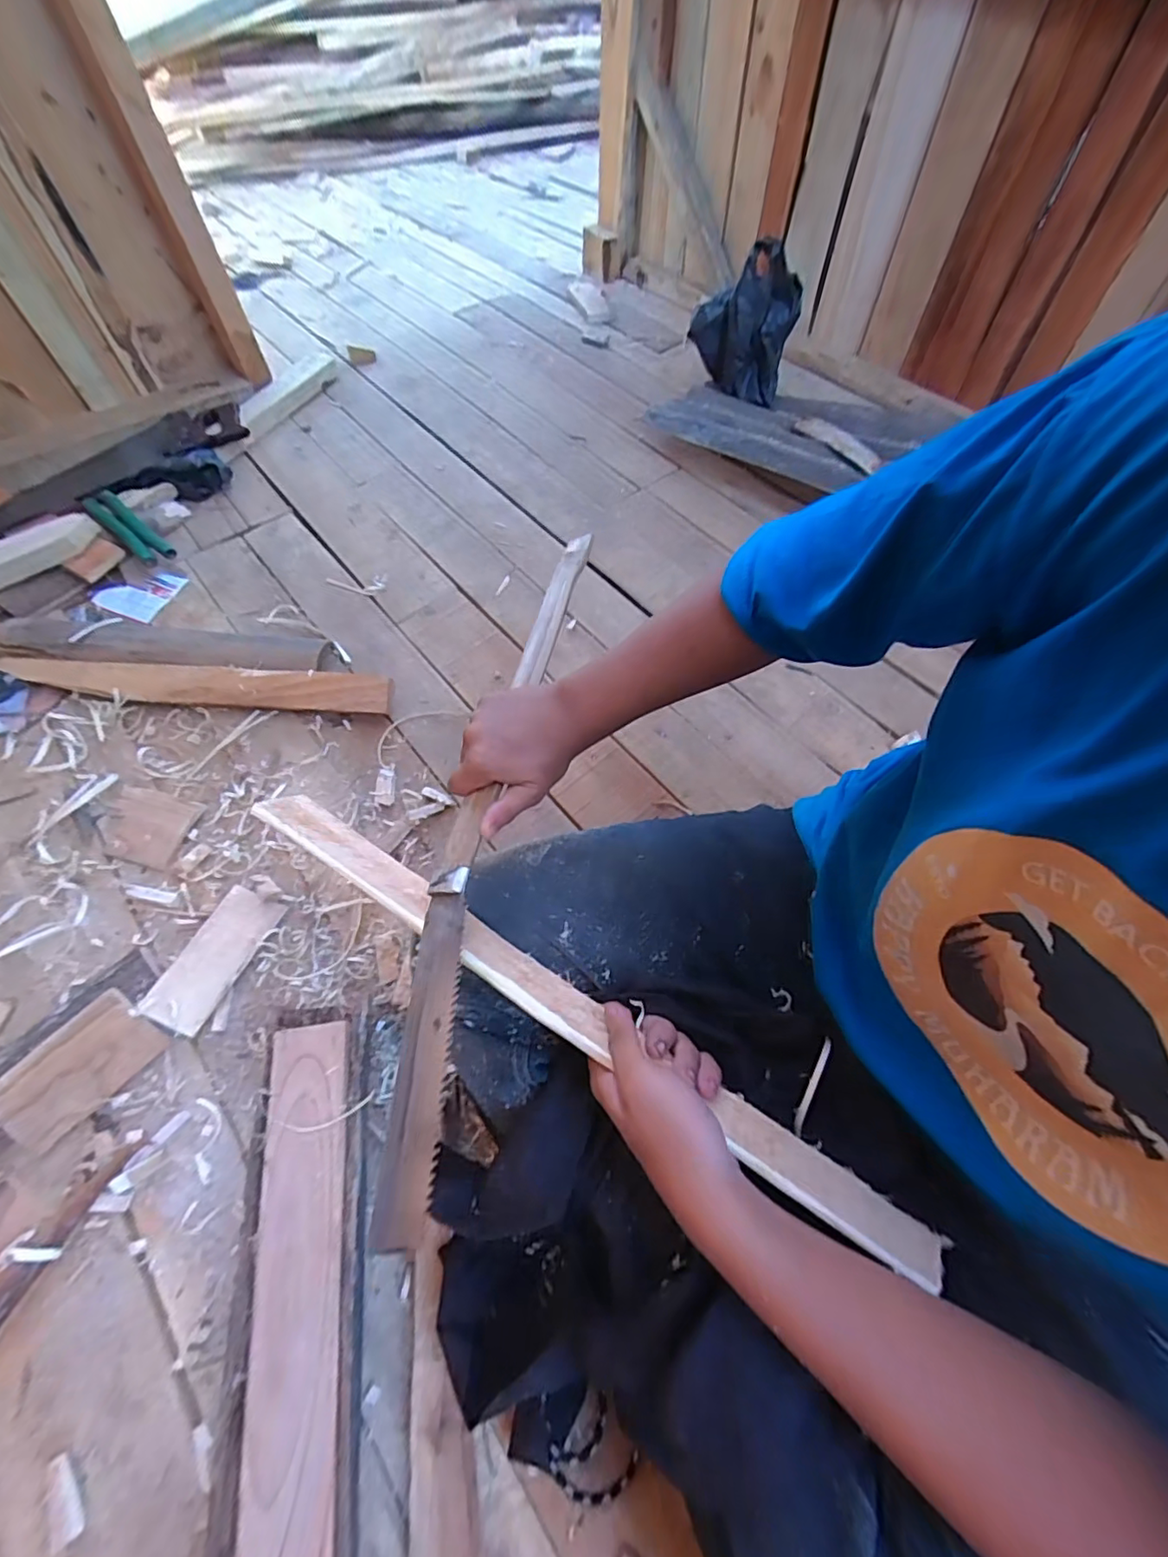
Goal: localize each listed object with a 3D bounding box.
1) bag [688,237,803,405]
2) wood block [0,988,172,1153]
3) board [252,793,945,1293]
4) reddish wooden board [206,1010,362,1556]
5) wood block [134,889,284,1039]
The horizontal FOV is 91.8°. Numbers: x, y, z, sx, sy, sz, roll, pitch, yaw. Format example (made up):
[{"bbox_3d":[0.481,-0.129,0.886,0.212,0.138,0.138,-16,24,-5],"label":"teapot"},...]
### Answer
[{"bbox_3d":[0.273,-0.771,0.989,0.173,0.215,0.112,13,61,8],"label":"bag"},{"bbox_3d":[-0.454,0.261,0.507,0.122,0.010,0.073,-43,97,-19],"label":"wood block"},{"bbox_3d":[-0.025,0.140,0.373,0.500,0.039,0.034,29,64,15],"label":"board"},{"bbox_3d":[-0.207,0.389,0.425,0.092,0.065,0.403,-6,60,-3],"label":"reddish wooden board"},{"bbox_3d":[-0.367,0.177,0.564,0.058,0.008,0.134,26,58,-2],"label":"wood block"}]

